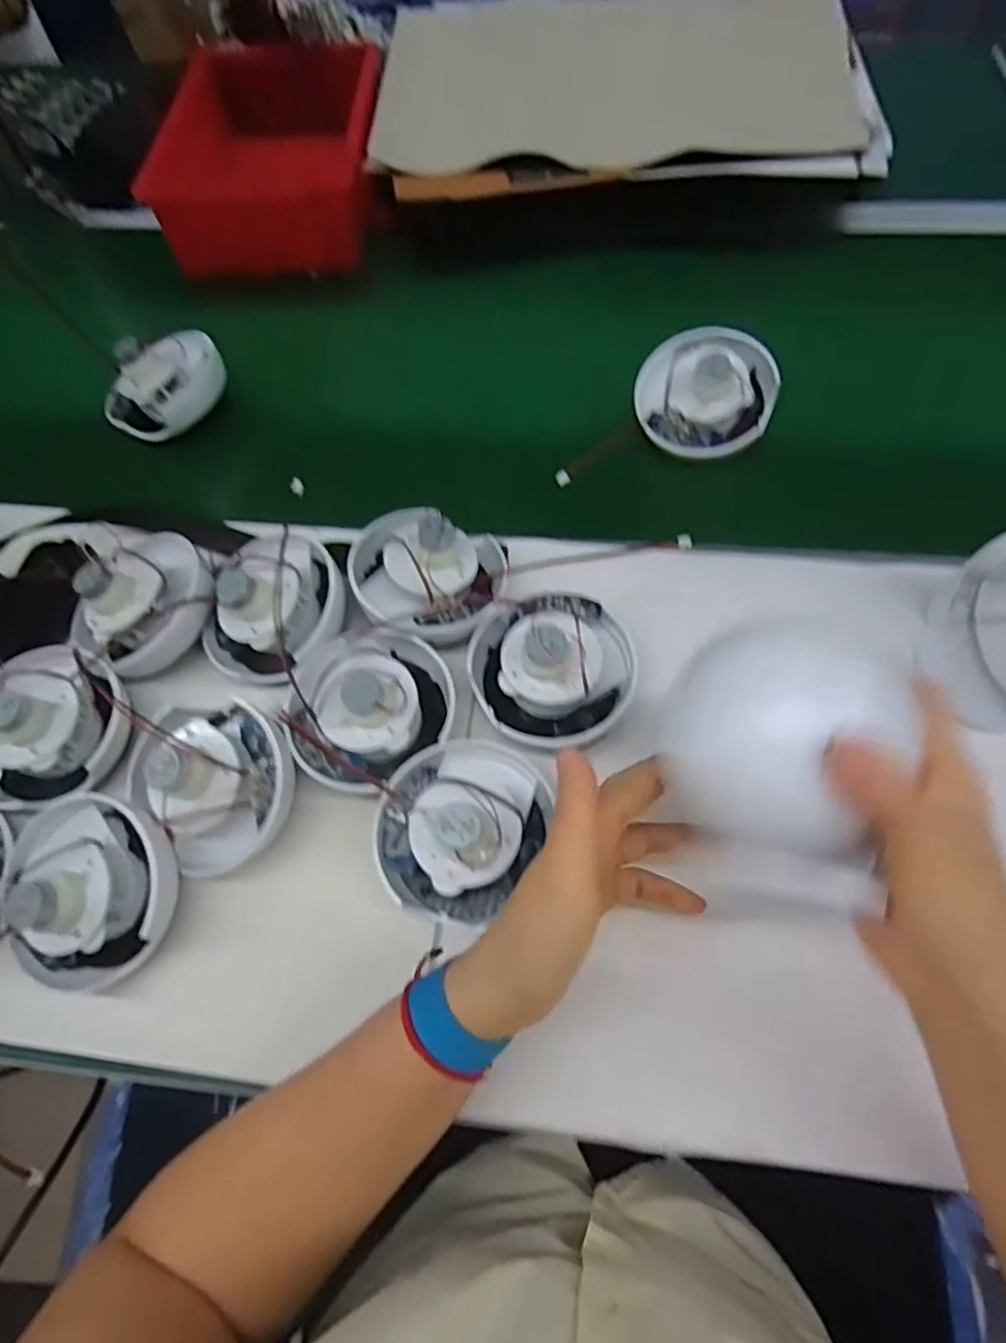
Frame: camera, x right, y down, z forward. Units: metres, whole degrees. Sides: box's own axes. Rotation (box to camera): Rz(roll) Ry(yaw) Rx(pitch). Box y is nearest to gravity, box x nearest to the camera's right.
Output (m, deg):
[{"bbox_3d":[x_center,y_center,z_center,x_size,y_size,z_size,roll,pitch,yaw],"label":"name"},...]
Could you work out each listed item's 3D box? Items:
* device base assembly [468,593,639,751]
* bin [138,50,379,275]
[{"bbox_3d":[0.033,-0.008,0.438,0.106,0.064,0.097,-1,64,3],"label":"device base assembly"},{"bbox_3d":[-0.231,-0.522,0.678,0.197,0.079,0.267,-1,64,3],"label":"bin"}]

